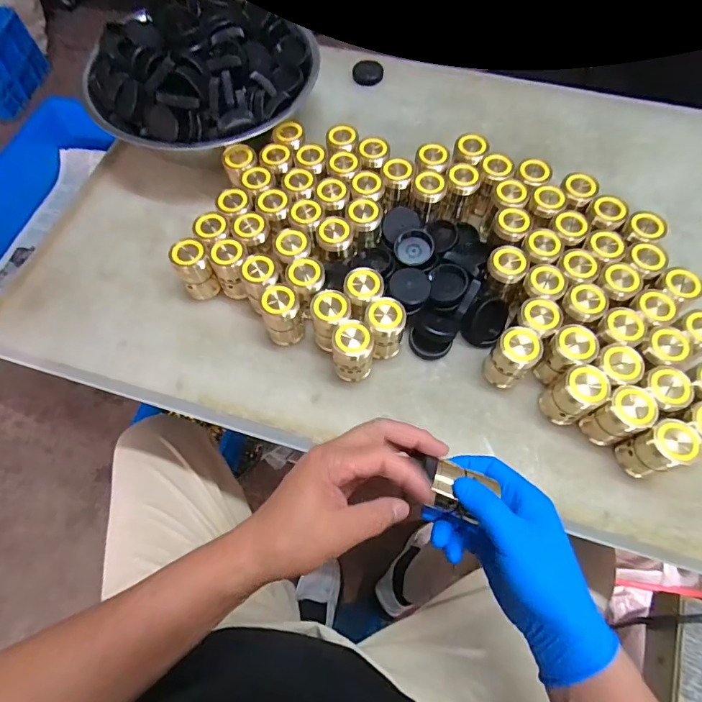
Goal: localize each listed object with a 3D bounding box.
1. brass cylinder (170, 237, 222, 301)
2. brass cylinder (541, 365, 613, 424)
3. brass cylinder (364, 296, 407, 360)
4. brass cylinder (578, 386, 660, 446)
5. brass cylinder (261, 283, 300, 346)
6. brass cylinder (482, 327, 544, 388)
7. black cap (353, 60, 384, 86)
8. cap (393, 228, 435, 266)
[{"bbox_3d":[-0.165,-0.086,0.462,0.037,0.065,0.030,-31,69,-14],"label":"brass cylinder"},{"bbox_3d":[0.205,0.040,0.399,0.040,0.074,0.033,-26,68,-12],"label":"brass cylinder"},{"bbox_3d":[0.034,-0.020,0.436,0.037,0.076,0.034,0,65,0],"label":"brass cylinder"},{"bbox_3d":[0.241,0.059,0.393,0.040,0.075,0.034,-26,68,-12],"label":"brass cylinder"},{"bbox_3d":[-0.067,-0.034,0.440,0.036,0.069,0.030,-12,66,-6],"label":"brass cylinder"},{"bbox_3d":[0.155,0.008,0.419,0.040,0.075,0.038,0,65,0],"label":"brass cylinder"},{"bbox_3d":[0.025,-0.405,0.634,0.042,0.019,0.042,0,65,0],"label":"black cap"},{"bbox_3d":[0.072,-0.117,0.486,0.048,0.014,0.042,-23,67,-11],"label":"cap"}]

